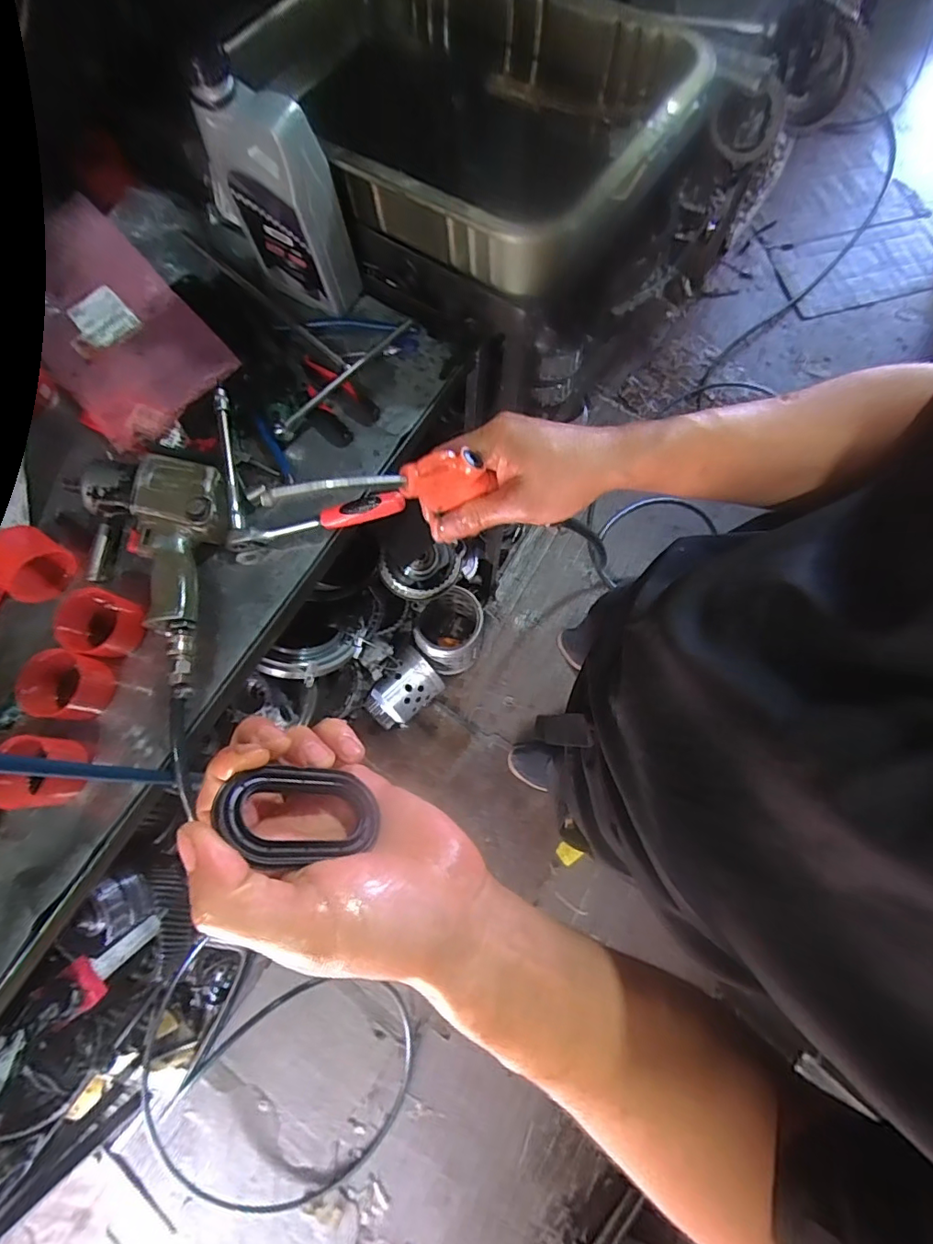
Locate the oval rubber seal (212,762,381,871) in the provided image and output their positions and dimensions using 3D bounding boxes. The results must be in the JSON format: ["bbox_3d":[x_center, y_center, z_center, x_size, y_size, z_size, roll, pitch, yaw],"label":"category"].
[{"bbox_3d":[-0.069,0.080,0.222,0.064,0.006,0.041,13,37,-39],"label":"oval rubber seal"}]

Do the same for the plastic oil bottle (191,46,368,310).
[{"bbox_3d":[-0.194,-0.445,0.564,0.128,0.195,0.056,25,76,6],"label":"plastic oil bottle"}]

